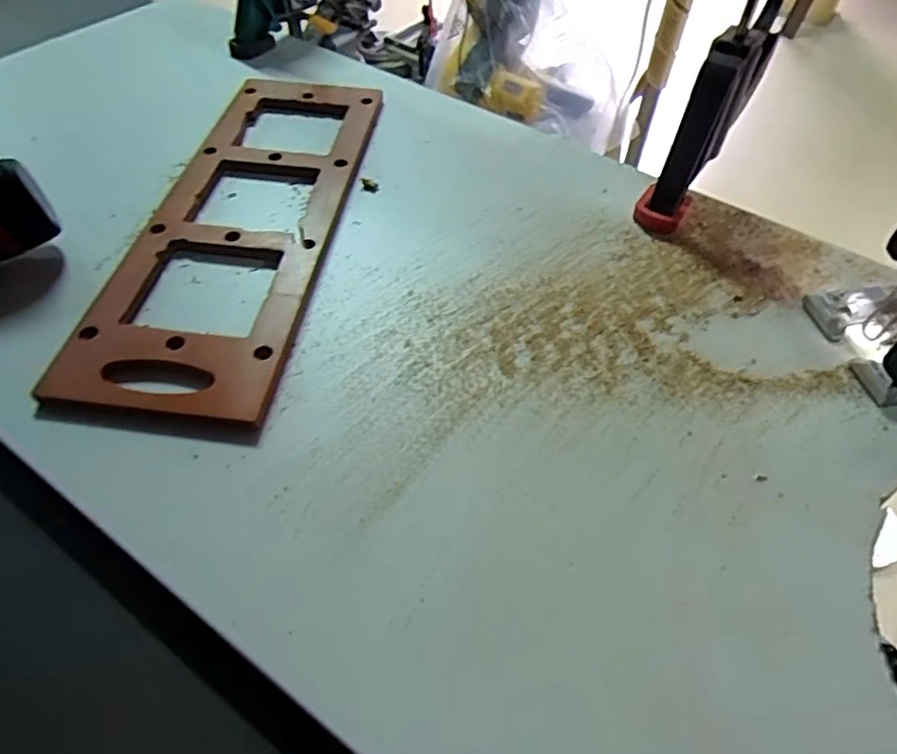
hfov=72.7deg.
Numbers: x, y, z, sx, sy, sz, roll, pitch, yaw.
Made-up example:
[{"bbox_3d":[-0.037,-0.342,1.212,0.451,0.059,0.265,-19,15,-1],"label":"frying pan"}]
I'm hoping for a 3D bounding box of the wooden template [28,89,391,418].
[{"bbox_3d":[-0.127,-0.106,0.389,0.114,0.011,0.310,6,52,3],"label":"wooden template"}]

